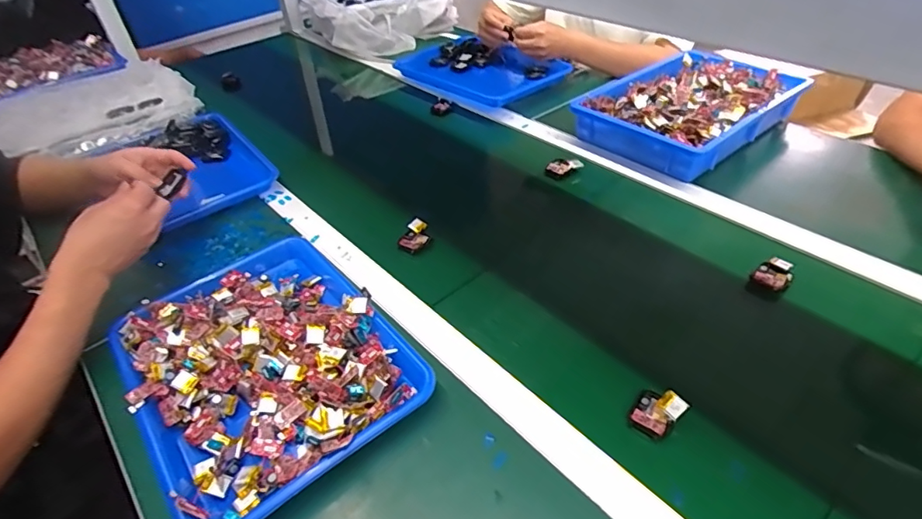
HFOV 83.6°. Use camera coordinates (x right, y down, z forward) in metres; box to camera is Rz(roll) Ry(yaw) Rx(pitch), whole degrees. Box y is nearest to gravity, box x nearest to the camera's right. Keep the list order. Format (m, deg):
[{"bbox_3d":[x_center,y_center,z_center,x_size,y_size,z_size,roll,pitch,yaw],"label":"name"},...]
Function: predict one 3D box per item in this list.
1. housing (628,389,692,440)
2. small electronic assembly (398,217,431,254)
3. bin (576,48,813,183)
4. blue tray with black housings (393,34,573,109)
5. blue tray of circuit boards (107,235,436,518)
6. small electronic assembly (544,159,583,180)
[{"bbox_3d":[0.185,0.142,0.483,0.043,0.028,0.042,25,49,29],"label":"housing"},{"bbox_3d":[-0.063,-0.033,0.717,0.032,0.018,0.057,12,44,18],"label":"small electronic assembly"},{"bbox_3d":[0.392,-0.262,0.886,0.352,0.081,0.239,-29,47,-25],"label":"bin"},{"bbox_3d":[0.037,-0.421,1.126,0.247,0.044,0.345,-30,47,-26],"label":"blue tray with black housings"},{"bbox_3d":[-0.210,0.105,0.557,0.258,0.047,0.329,-31,48,-27],"label":"blue tray of circuit boards"},{"bbox_3d":[0.163,-0.147,0.828,0.057,0.020,0.035,-26,46,-23],"label":"small electronic assembly"}]

